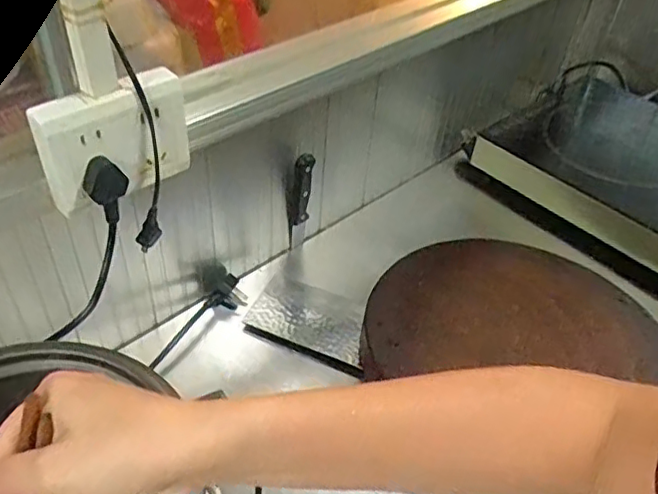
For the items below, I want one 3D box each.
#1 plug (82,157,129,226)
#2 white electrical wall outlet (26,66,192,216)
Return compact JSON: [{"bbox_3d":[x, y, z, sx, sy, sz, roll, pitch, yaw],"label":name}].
[{"bbox_3d":[-0.176,-0.045,0.491,0.032,0.053,0.014,-25,50,-28],"label":"plug"},{"bbox_3d":[-0.167,-0.084,0.493,0.115,0.089,0.023,-29,52,-31],"label":"white electrical wall outlet"}]

